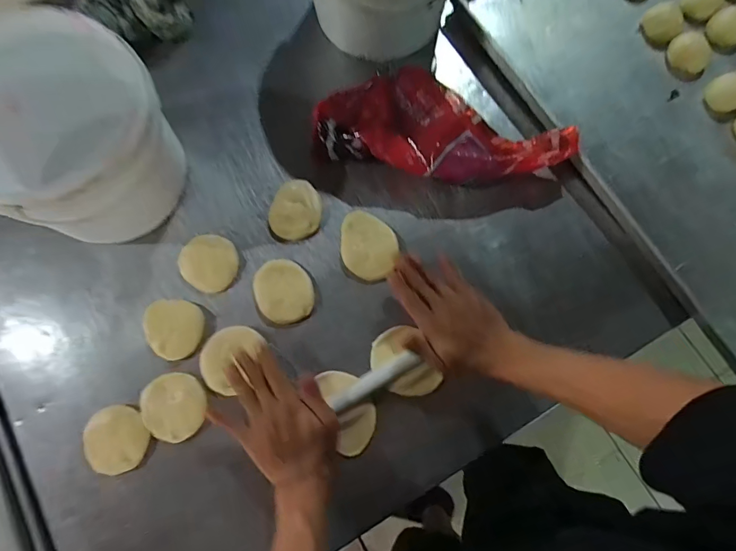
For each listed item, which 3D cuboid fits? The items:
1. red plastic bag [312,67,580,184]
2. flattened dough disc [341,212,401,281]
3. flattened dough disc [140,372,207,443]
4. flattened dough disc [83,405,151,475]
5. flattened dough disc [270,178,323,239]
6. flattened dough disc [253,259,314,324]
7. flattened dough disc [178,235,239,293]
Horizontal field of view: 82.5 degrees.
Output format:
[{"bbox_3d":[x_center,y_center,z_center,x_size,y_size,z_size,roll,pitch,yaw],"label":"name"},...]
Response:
[{"bbox_3d":[0.098,-0.193,0.554,0.329,0.054,0.139,15,78,3],"label":"red plastic bag"},{"bbox_3d":[0.001,-0.041,0.551,0.072,0.015,0.094,-17,78,-4],"label":"flattened dough disc"},{"bbox_3d":[-0.225,0.153,0.488,0.066,0.015,0.075,-29,79,-6],"label":"flattened dough disc"},{"bbox_3d":[-0.290,0.190,0.487,0.071,0.018,0.072,0,77,0],"label":"flattened dough disc"},{"bbox_3d":[-0.095,-0.088,0.558,0.064,0.015,0.079,14,78,3],"label":"flattened dough disc"},{"bbox_3d":[-0.107,0.019,0.529,0.069,0.018,0.081,-19,78,-4],"label":"flattened dough disc"},{"bbox_3d":[-0.204,-0.017,0.541,0.072,0.021,0.070,0,77,0],"label":"flattened dough disc"}]

